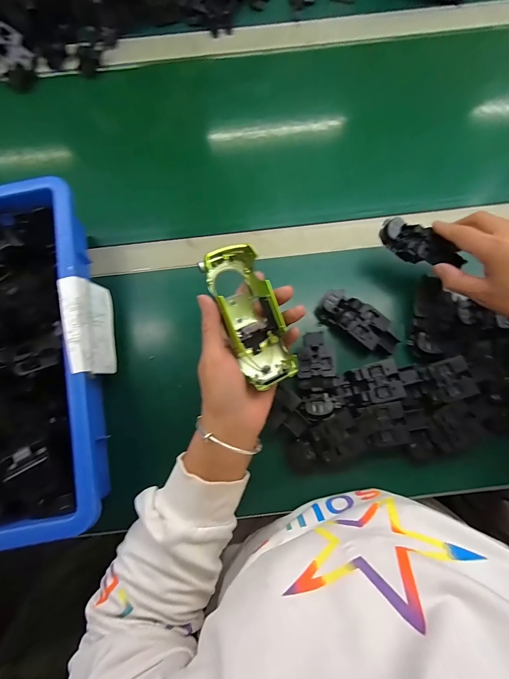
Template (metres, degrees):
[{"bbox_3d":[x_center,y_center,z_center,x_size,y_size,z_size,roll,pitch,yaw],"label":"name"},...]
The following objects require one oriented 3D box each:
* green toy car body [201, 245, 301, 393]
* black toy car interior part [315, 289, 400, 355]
[{"bbox_3d":[-0.004,-0.022,0.314,0.051,0.036,0.131,-22,93,-5],"label":"green toy car body"},{"bbox_3d":[0.123,-0.020,0.382,0.100,0.019,0.044,35,80,8],"label":"black toy car interior part"}]

